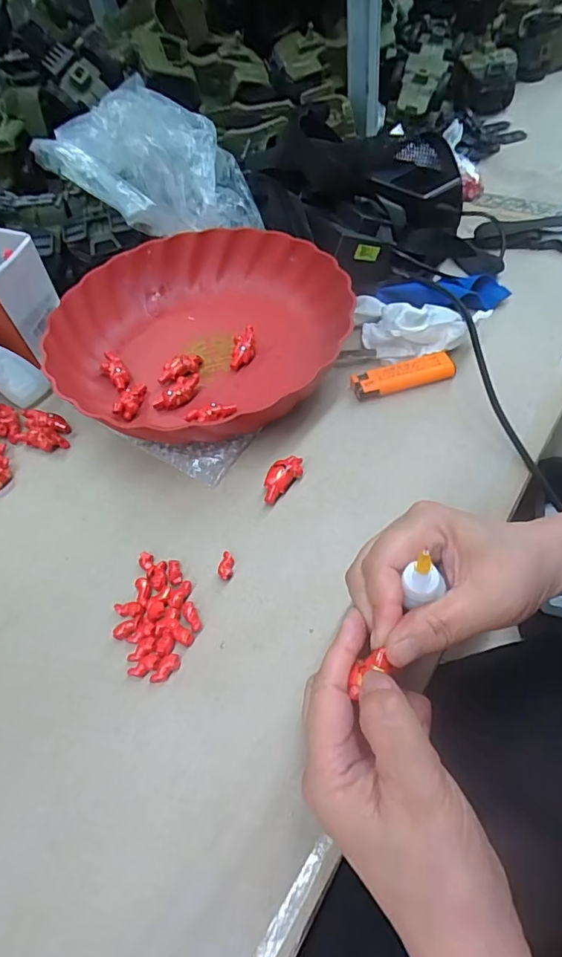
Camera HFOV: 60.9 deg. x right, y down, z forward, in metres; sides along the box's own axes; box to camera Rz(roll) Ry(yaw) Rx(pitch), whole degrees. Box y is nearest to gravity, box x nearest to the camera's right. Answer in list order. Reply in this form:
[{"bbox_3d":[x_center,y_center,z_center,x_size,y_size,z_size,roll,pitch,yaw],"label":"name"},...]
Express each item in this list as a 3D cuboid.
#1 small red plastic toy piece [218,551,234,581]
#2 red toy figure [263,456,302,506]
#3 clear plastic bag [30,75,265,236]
[{"bbox_3d":[-0.035,0.055,0.302,0.009,0.008,0.019,-1,53,7],"label":"small red plastic toy piece"},{"bbox_3d":[0.000,-0.001,0.333,0.018,0.011,0.038,33,64,28],"label":"red toy figure"},{"bbox_3d":[-0.134,-0.291,0.455,0.216,0.110,0.093,-4,53,5],"label":"clear plastic bag"}]

